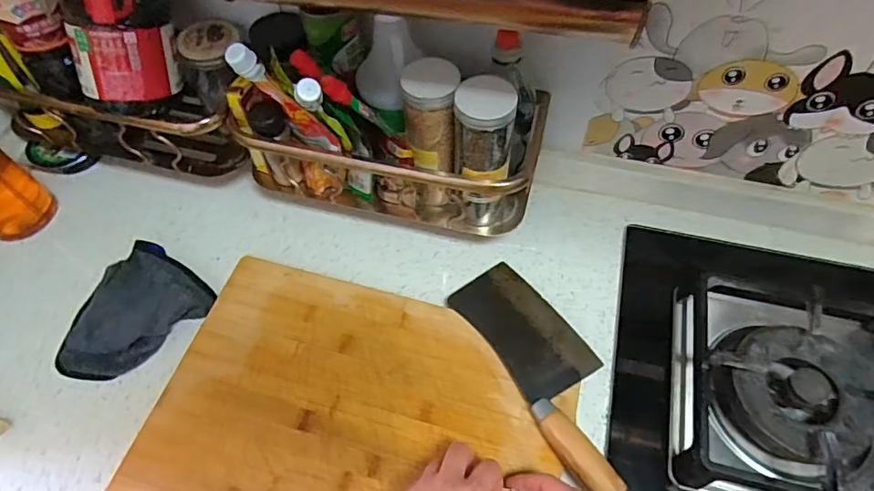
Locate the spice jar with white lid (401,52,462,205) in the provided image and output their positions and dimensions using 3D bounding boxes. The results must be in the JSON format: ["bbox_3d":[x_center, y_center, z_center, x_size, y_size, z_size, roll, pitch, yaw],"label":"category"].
[{"bbox_3d":[-0.005,-0.117,0.574,0.060,0.157,0.069,2,57,3],"label":"spice jar with white lid"}]

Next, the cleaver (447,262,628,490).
[{"bbox_3d":[0.117,0.122,0.551,0.096,0.051,0.256,-28,61,-14],"label":"cleaver"}]

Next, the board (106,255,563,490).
[{"bbox_3d":[-0.083,0.181,0.537,0.398,0.021,0.289,14,60,11],"label":"board"}]

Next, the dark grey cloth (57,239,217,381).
[{"bbox_3d":[-0.357,0.072,0.605,0.140,0.031,0.165,38,67,23],"label":"dark grey cloth"}]

